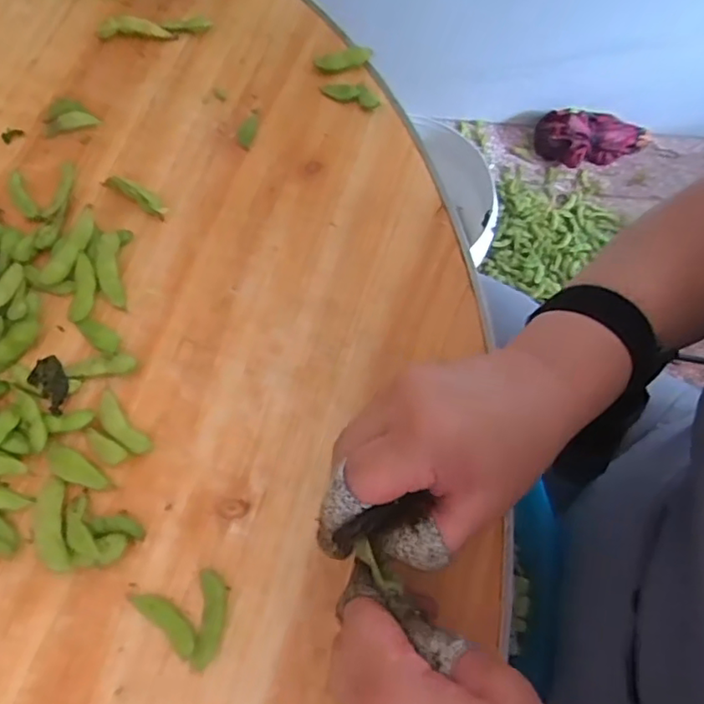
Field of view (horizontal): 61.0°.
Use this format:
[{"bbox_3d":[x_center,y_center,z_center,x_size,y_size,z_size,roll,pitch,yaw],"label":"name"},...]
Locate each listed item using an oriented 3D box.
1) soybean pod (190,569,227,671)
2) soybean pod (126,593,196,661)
[{"bbox_3d":[-0.074,0.138,0.310,0.014,0.004,0.047,2,67,1],"label":"soybean pod"},{"bbox_3d":[-0.096,0.139,0.310,0.043,0.004,0.014,38,72,15],"label":"soybean pod"}]

